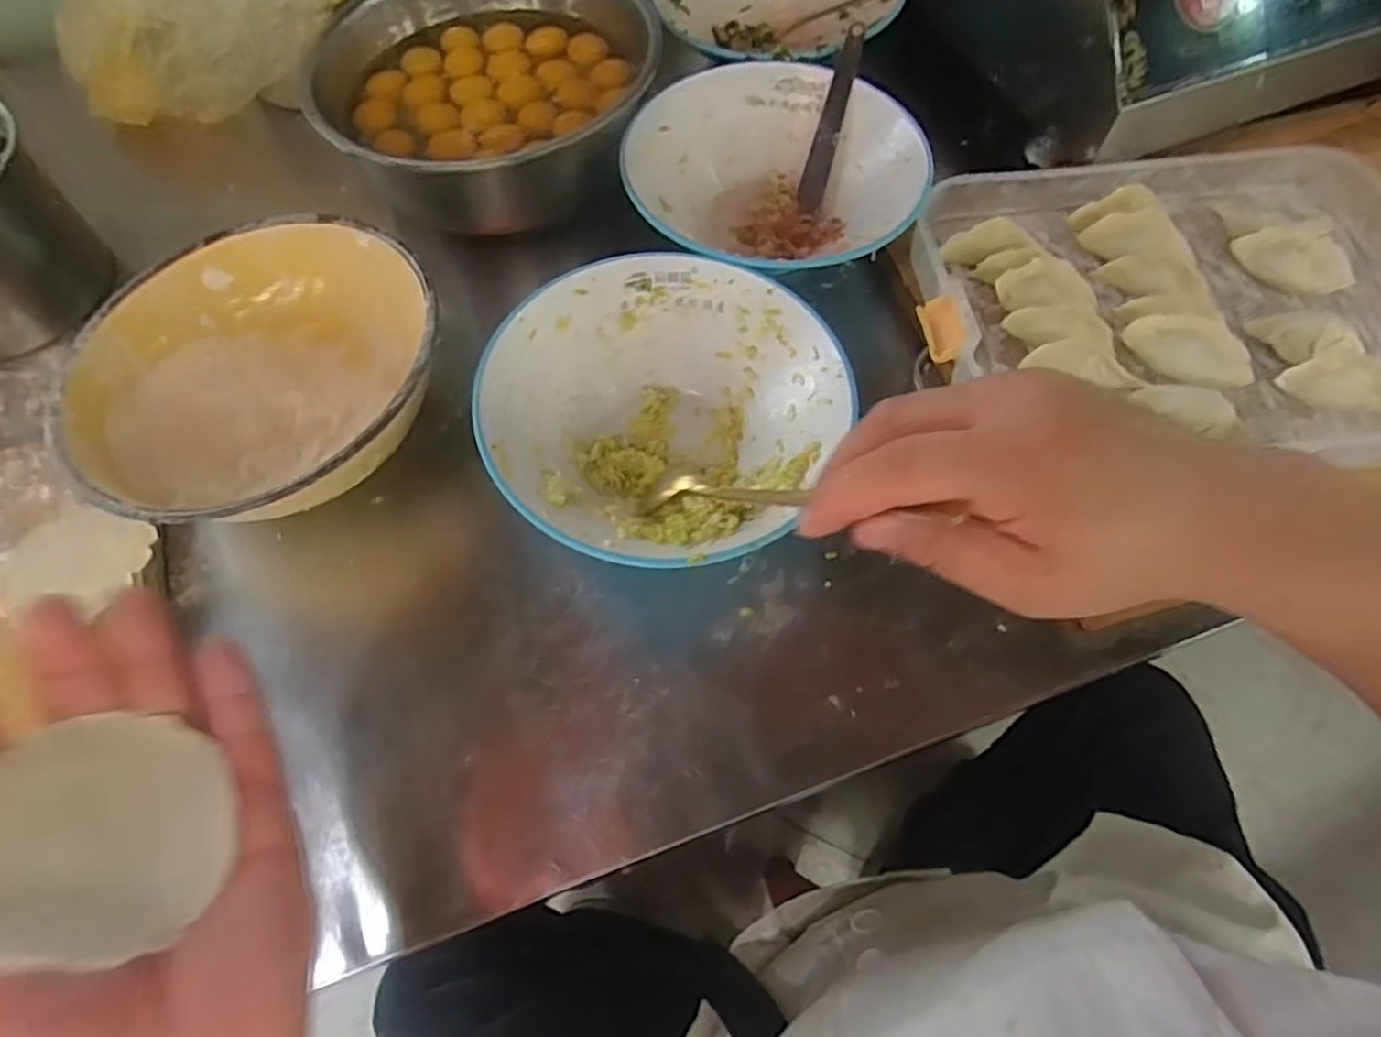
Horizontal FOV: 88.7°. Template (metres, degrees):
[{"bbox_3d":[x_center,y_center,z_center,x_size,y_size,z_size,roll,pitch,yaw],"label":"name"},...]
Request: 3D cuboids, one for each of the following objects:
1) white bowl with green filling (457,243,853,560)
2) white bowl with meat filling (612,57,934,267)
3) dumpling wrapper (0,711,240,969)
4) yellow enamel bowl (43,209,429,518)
[{"bbox_3d":[-0.015,-0.056,0.394,0.179,0.066,0.183,-1,64,1],"label":"white bowl with green filling"},{"bbox_3d":[0.052,-0.226,0.474,0.183,0.057,0.169,-1,64,1],"label":"white bowl with meat filling"},{"bbox_3d":[-0.178,0.092,0.206,0.070,0.004,0.067,28,34,-21],"label":"dumpling wrapper"},{"bbox_3d":[-0.235,-0.078,0.398,0.196,0.077,0.187,0,65,-1],"label":"yellow enamel bowl"}]

